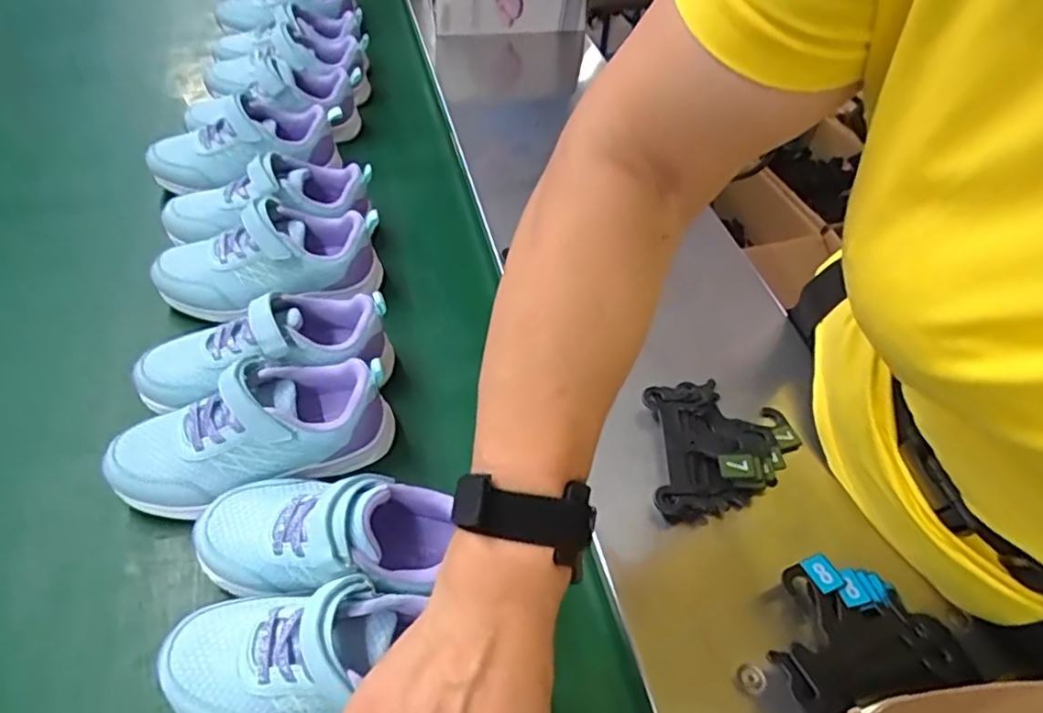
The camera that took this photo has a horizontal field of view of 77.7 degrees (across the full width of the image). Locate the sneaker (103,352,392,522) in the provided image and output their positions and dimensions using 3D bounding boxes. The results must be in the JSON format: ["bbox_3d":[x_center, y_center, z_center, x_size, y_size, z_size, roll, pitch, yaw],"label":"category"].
[{"bbox_3d":[-0.188,0.051,0.458,0.185,0.084,0.079,-14,51,-17],"label":"sneaker"}]

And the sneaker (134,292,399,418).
[{"bbox_3d":[-0.197,-0.003,0.501,0.187,0.078,0.072,-11,50,-14],"label":"sneaker"}]

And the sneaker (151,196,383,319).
[{"bbox_3d":[-0.225,-0.090,0.573,0.193,0.072,0.085,-8,50,-12],"label":"sneaker"}]

